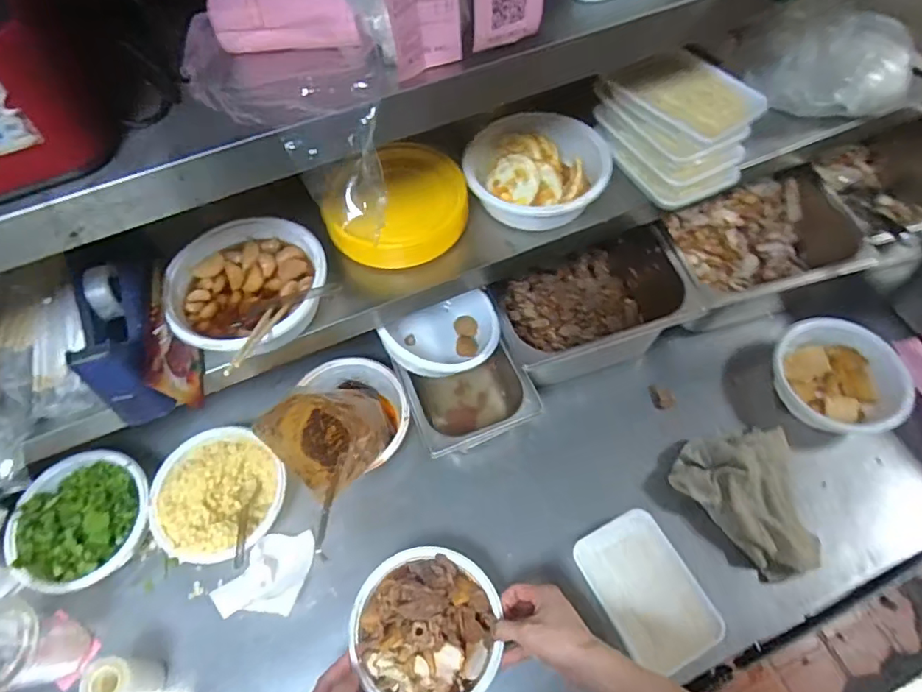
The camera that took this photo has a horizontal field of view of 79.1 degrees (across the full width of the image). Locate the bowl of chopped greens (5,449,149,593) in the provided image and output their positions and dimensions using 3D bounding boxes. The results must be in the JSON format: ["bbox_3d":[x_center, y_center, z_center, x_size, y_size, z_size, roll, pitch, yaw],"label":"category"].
[{"bbox_3d":[-0.493,0.227,0.736,0.167,0.061,0.167,-1,59,2],"label":"bowl of chopped greens"}]

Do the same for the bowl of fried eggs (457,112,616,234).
[{"bbox_3d":[0.086,-0.213,0.671,0.173,0.056,0.136,17,62,13],"label":"bowl of fried eggs"}]

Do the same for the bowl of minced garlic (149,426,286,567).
[{"bbox_3d":[-0.318,0.202,0.743,0.175,0.054,0.163,-1,59,2],"label":"bowl of minced garlic"}]

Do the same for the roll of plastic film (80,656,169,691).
[{"bbox_3d":[-0.378,0.380,0.628,0.053,0.084,0.053,-1,59,2],"label":"roll of plastic film"}]

